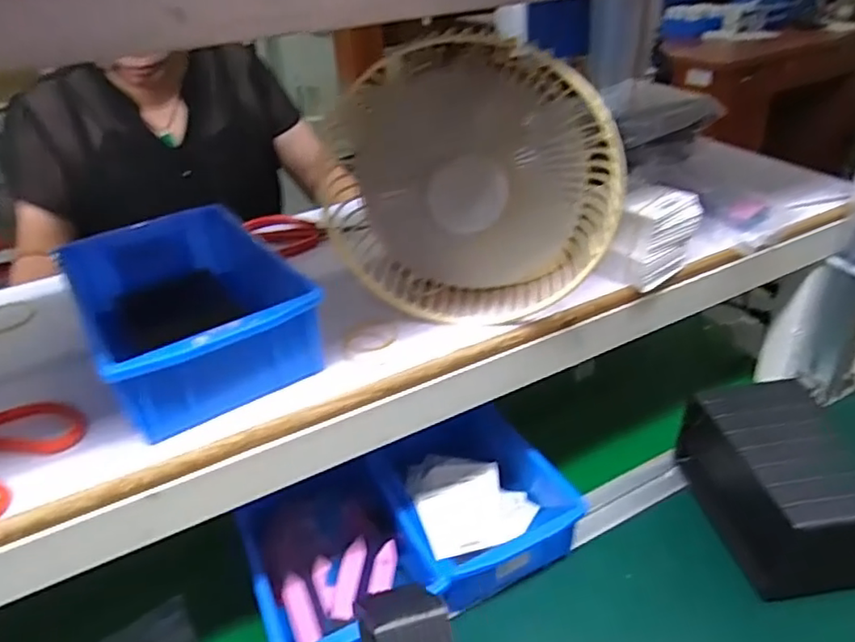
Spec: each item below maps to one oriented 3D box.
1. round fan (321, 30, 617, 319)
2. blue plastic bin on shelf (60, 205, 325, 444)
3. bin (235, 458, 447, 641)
[{"bbox_3d":[0.031,-0.092,0.436,0.199,0.180,0.070,2,33,11],"label":"round fan"},{"bbox_3d":[-0.168,-0.006,0.439,0.130,0.067,0.196,-21,36,-25],"label":"blue plastic bin on shelf"},{"bbox_3d":[-0.079,0.203,0.524,0.130,0.061,0.172,-18,34,-20],"label":"bin"}]

